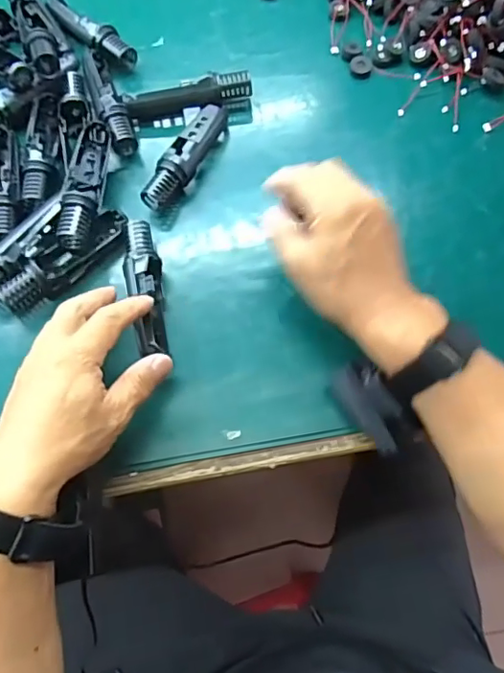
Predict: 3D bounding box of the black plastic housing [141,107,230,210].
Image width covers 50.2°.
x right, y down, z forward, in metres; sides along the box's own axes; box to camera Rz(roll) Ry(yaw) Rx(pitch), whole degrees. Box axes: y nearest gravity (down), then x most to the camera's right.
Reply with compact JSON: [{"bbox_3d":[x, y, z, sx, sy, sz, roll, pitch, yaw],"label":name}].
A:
[{"bbox_3d":[-0.059,-0.162,0.490,0.030,0.034,0.118,21,70,10],"label":"black plastic housing"}]

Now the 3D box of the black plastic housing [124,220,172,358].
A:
[{"bbox_3d":[-0.087,-0.040,0.442,0.027,0.034,0.118,-9,76,-2],"label":"black plastic housing"}]

